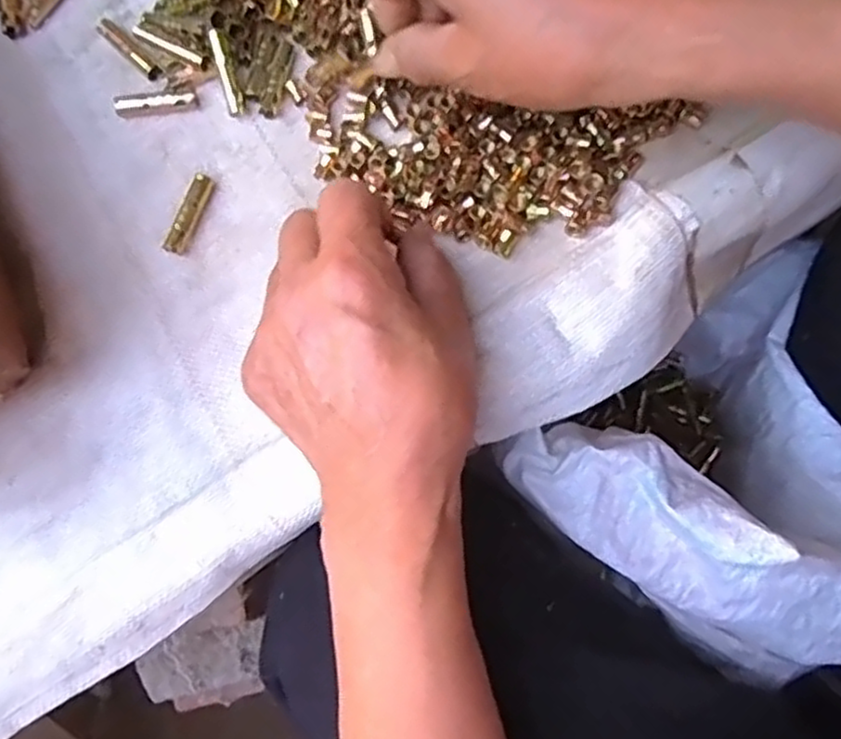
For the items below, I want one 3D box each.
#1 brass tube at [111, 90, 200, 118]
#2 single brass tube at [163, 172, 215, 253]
[{"bbox_3d":[-0.130,-0.131,0.353,0.040,0.007,0.010,-7,79,-1],"label":"brass tube"},{"bbox_3d":[-0.108,-0.073,0.337,0.009,0.007,0.040,23,80,4],"label":"single brass tube"}]

